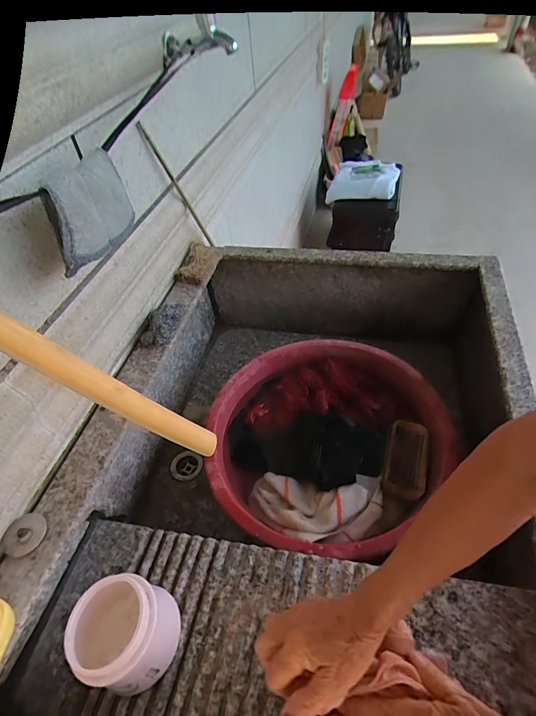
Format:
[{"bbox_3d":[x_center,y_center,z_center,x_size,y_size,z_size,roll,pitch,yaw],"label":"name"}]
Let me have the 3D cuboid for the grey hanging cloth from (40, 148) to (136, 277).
[{"bbox_3d":[-0.195,-0.160,0.432,0.022,0.087,0.122,9,49,14],"label":"grey hanging cloth"}]

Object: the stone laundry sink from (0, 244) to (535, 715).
[{"bbox_3d":[0.062,0.149,0.595,0.589,0.229,0.763,7,49,12],"label":"stone laundry sink"}]

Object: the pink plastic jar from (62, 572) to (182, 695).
[{"bbox_3d":[-0.150,0.294,0.424,0.097,0.077,0.094,-3,47,3],"label":"pink plastic jar"}]

